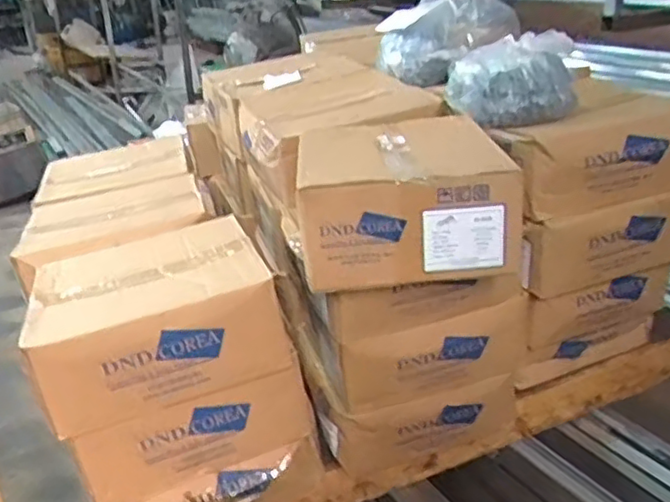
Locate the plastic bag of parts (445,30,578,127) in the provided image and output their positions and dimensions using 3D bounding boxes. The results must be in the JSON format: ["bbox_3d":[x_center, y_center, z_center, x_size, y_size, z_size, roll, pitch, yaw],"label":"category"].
[{"bbox_3d":[0.304,-0.298,1.170,0.212,0.122,0.199,5,26,17],"label":"plastic bag of parts"}]

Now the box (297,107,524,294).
[{"bbox_3d":[0.089,-0.080,0.984,0.285,0.155,0.300,-5,24,-6],"label":"box"}]

